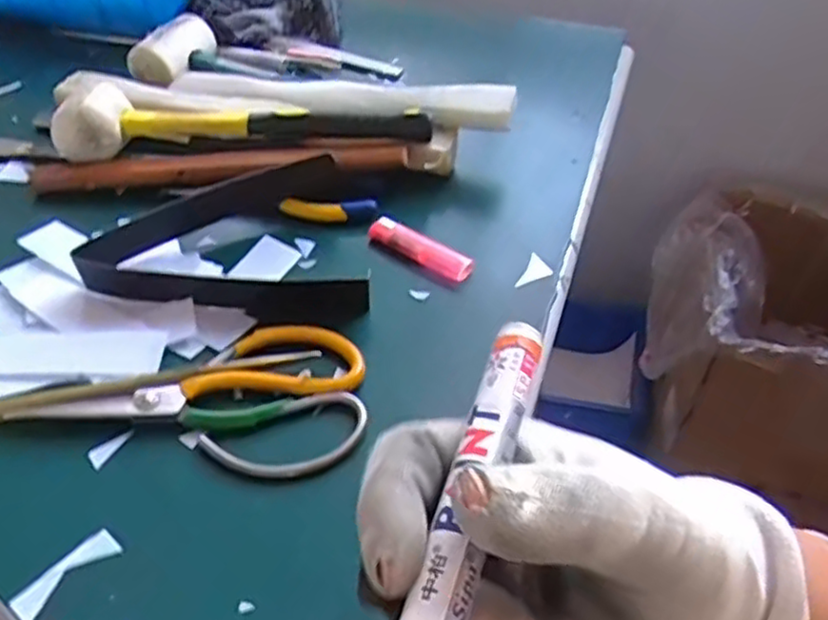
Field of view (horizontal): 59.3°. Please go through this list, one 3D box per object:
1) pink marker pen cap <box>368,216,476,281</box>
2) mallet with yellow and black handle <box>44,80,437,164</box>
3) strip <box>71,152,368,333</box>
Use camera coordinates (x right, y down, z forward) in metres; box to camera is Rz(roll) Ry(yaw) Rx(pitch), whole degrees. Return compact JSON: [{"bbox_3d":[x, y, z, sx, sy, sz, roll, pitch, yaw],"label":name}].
[{"bbox_3d":[0.004,-0.042,0.501,0.081,0.012,0.018,27,48,23],"label":"pink marker pen cap"},{"bbox_3d":[-0.129,-0.137,0.564,0.283,0.057,0.058,1,43,-1],"label":"mallet with yellow and black handle"},{"bbox_3d":[-0.119,-0.053,0.489,0.194,0.034,0.146,9,44,7],"label":"strip"}]

